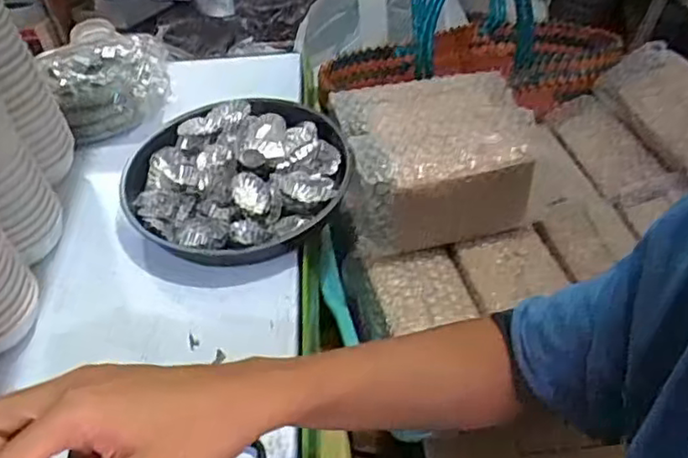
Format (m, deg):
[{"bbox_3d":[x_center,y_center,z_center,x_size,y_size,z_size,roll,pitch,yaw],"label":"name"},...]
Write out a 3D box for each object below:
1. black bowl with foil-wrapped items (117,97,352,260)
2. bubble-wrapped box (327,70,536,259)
[{"bbox_3d":[-0.106,-0.051,0.625,0.213,0.054,0.206,-2,46,2],"label":"black bowl with foil-wrapped items"},{"bbox_3d":[0.082,-0.072,0.634,0.166,0.092,0.158,-8,46,-4],"label":"bubble-wrapped box"}]

